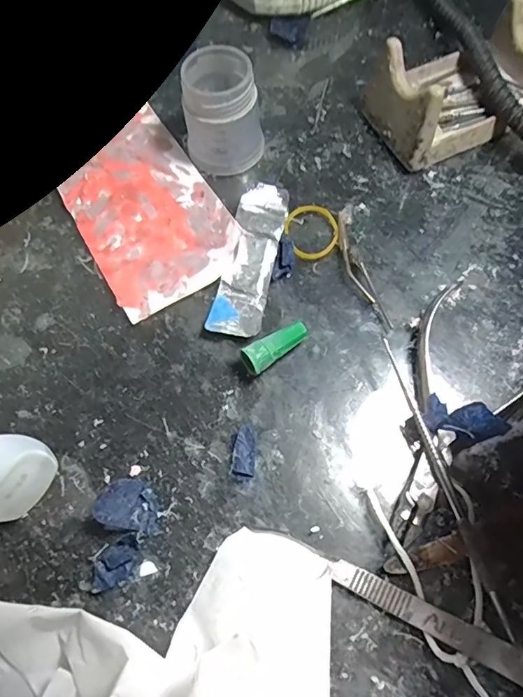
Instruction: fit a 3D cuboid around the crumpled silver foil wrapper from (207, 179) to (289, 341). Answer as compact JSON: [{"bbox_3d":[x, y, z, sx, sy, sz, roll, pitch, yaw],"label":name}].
[{"bbox_3d":[-0.006,-0.046,0.255,0.026,0.013,0.086,10,67,6],"label":"crumpled silver foil wrapper"}]

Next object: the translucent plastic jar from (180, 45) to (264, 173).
[{"bbox_3d":[-0.022,-0.131,0.271,0.041,0.050,0.043,-1,66,2],"label":"translucent plastic jar"}]

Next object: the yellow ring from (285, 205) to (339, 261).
[{"bbox_3d":[0.028,-0.064,0.266,0.028,0.004,0.034,-18,67,-6],"label":"yellow ring"}]

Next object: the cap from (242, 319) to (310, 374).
[{"bbox_3d":[0.006,-0.001,0.235,0.035,0.015,0.012,-39,71,-14],"label":"cap"}]

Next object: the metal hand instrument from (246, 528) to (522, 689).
[{"bbox_3d":[0.060,0.100,0.189,0.132,0.009,0.012,26,70,13],"label":"metal hand instrument"}]

